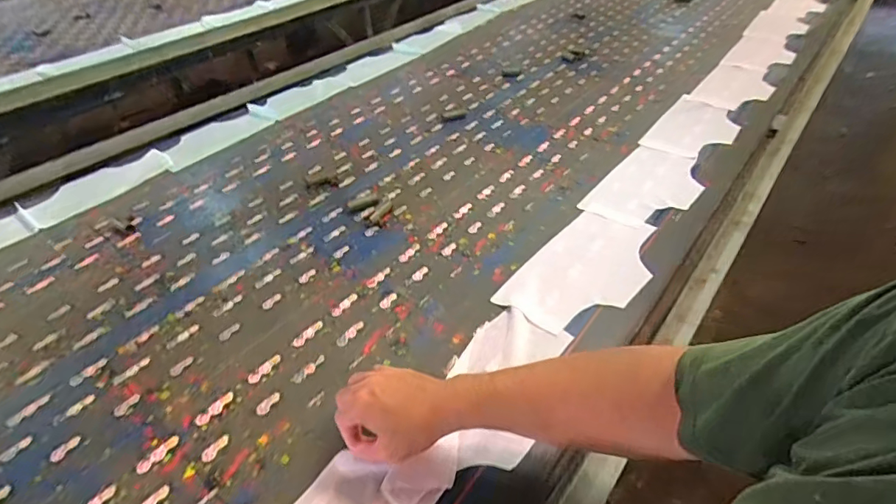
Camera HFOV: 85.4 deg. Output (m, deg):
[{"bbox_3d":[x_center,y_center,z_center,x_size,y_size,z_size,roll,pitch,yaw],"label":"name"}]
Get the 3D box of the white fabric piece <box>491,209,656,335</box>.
[{"bbox_3d":[0.230,0.027,0.796,0.161,0.014,0.306,33,52,22],"label":"white fabric piece"}]

